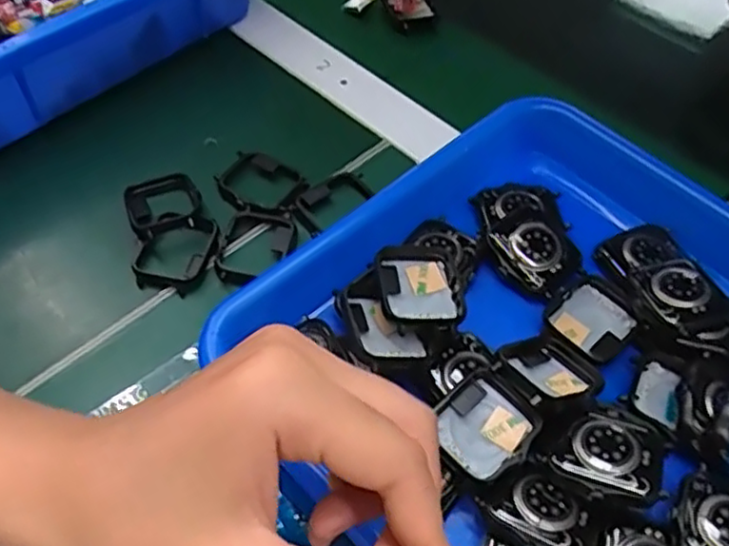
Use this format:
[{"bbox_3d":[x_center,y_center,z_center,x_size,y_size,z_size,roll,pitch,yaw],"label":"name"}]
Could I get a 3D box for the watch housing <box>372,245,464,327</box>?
[{"bbox_3d":[0.024,0.006,0.294,0.036,0.011,0.042,-5,54,-7],"label":"watch housing"}]

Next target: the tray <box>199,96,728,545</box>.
[{"bbox_3d":[0.126,0.063,0.280,0.247,0.044,0.320,-36,63,-26],"label":"tray"}]

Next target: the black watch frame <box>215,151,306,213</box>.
[{"bbox_3d":[-0.058,-0.051,0.377,0.040,0.007,0.049,-32,62,-24],"label":"black watch frame"}]

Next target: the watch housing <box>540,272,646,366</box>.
[{"bbox_3d":[0.106,0.022,0.313,0.040,0.007,0.037,-31,61,-24],"label":"watch housing"}]

